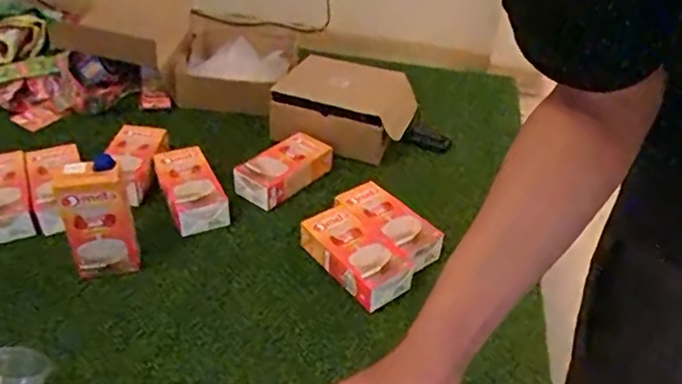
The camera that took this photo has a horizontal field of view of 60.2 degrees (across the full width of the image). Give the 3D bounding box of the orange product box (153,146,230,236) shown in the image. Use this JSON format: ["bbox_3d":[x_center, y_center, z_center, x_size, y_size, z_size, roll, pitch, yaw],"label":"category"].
[{"bbox_3d":[-0.296,-0.009,1.147,0.107,0.083,0.189,-17,43,-25],"label":"orange product box"}]

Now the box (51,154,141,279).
[{"bbox_3d":[-0.390,0.052,0.947,0.100,0.213,0.056,-16,43,-24],"label":"box"}]

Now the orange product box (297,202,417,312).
[{"bbox_3d":[0.024,0.112,1.030,0.102,0.069,0.201,-23,45,-30],"label":"orange product box"}]

